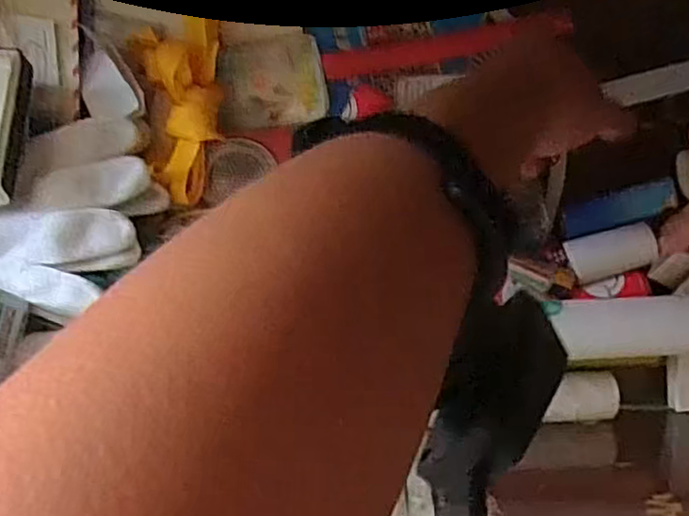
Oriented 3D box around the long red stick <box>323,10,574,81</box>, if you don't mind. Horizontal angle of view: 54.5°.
[{"bbox_3d":[0.068,-0.143,0.453,0.164,0.017,0.017,-11,98,-1],"label":"long red stick"}]

